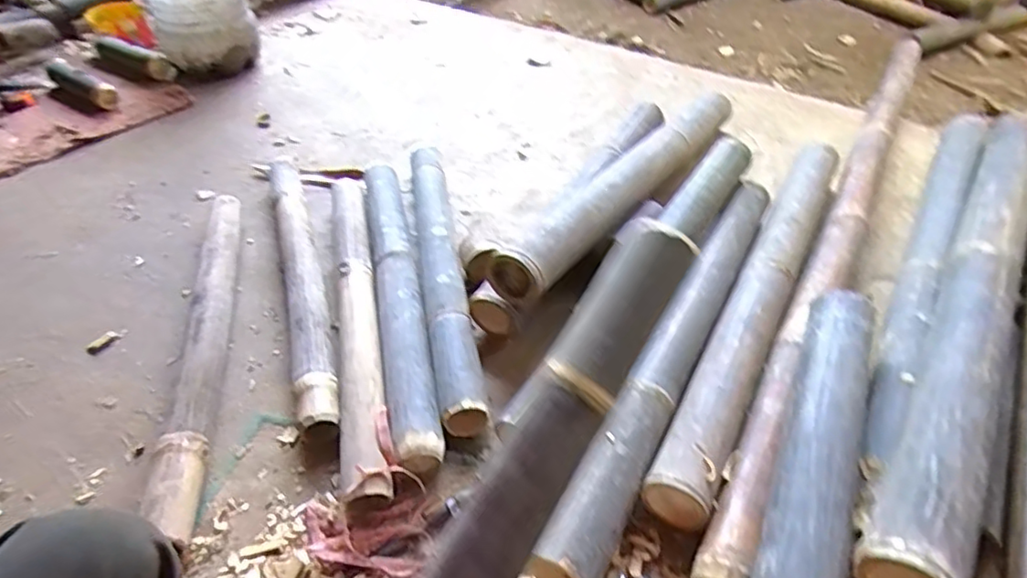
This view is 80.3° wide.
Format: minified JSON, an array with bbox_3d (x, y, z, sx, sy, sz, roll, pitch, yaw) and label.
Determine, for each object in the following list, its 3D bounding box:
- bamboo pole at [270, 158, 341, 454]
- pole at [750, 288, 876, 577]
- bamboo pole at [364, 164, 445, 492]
[{"bbox_3d":[-0.341,-0.029,0.969,0.065,0.044,0.650,-15,45,-12],"label":"bamboo pole"},{"bbox_3d":[0.300,0.198,0.608,0.073,0.064,0.521,18,48,21],"label":"pole"},{"bbox_3d":[-0.185,-0.012,0.937,0.062,0.050,0.661,-11,44,-8],"label":"bamboo pole"}]

